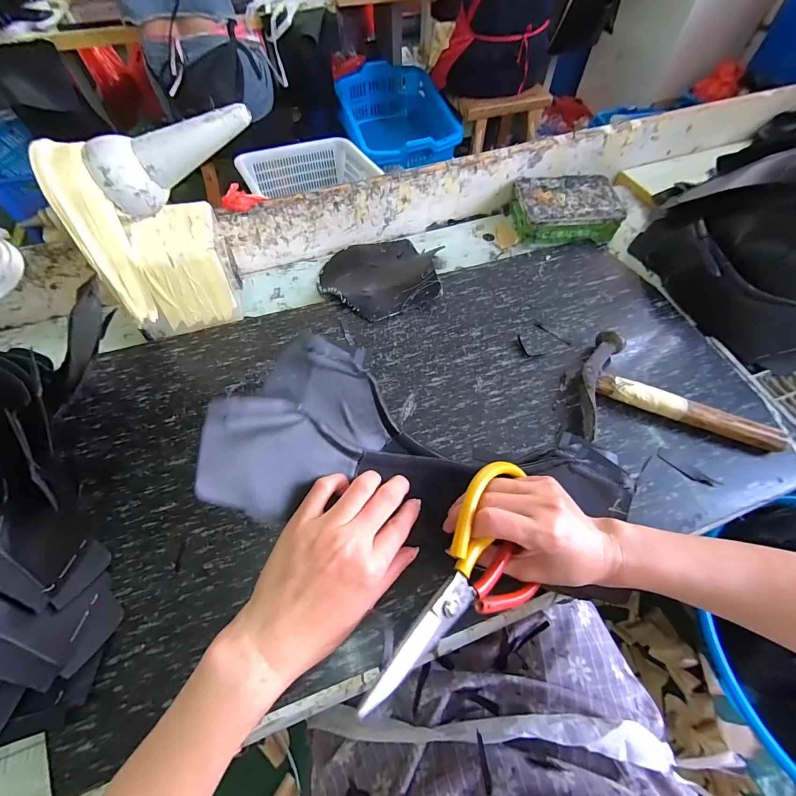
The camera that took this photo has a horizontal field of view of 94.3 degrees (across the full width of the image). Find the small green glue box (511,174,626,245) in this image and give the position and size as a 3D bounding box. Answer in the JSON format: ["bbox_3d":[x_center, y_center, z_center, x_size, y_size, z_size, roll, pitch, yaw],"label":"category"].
[{"bbox_3d":[0.265,-0.304,0.589,0.151,0.041,0.112,-4,58,-1],"label":"small green glue box"}]

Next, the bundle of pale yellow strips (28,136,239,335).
[{"bbox_3d":[-0.267,-0.180,0.418,0.120,0.194,0.098,-14,59,-8],"label":"bundle of pale yellow strips"}]

